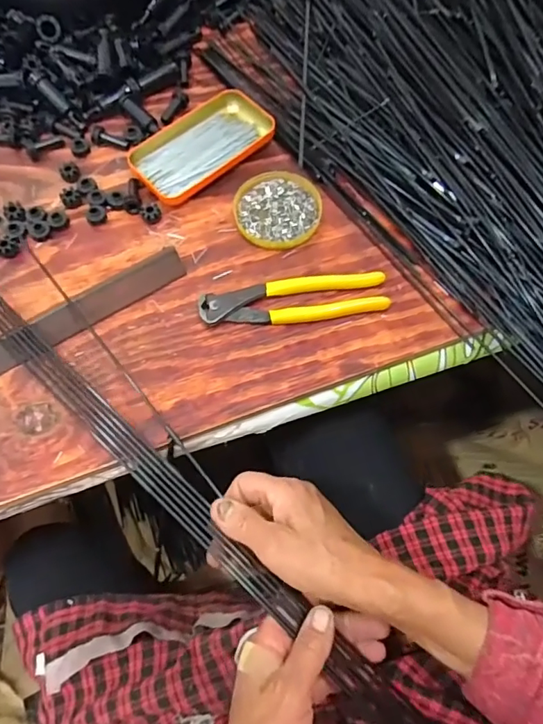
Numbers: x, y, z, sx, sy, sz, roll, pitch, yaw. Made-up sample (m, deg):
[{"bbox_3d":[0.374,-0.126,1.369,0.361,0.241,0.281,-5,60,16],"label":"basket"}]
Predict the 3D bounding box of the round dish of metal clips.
[{"bbox_3d":[0.006,-0.148,0.487,0.081,0.007,0.087,0,67,-1],"label":"round dish of metal clips"}]

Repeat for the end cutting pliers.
[{"bbox_3d":[0.020,-0.053,0.446,0.162,0.012,0.037,-7,67,-4],"label":"end cutting pliers"}]

